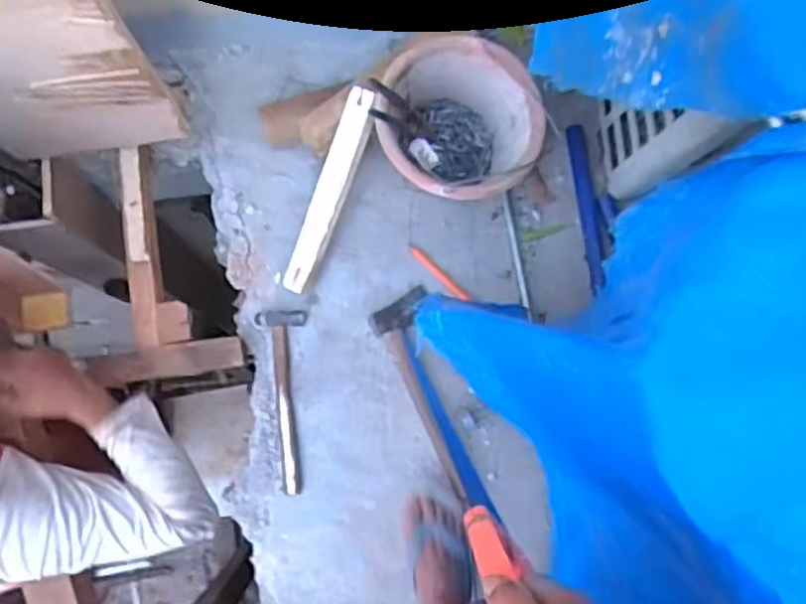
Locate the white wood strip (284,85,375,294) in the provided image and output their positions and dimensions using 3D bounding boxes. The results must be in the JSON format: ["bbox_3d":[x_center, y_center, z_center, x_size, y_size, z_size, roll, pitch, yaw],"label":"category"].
[{"bbox_3d":[-0.116,-0.170,1.075,0.047,0.029,0.325,21,103,-5],"label":"white wood strip"}]

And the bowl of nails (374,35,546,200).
[{"bbox_3d":[0.078,-0.275,1.106,0.244,0.163,0.244,1,81,-4],"label":"bowl of nails"}]

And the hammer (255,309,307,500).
[{"bbox_3d":[-0.192,0.157,1.097,0.075,0.023,0.287,-1,81,-4],"label":"hammer"}]

